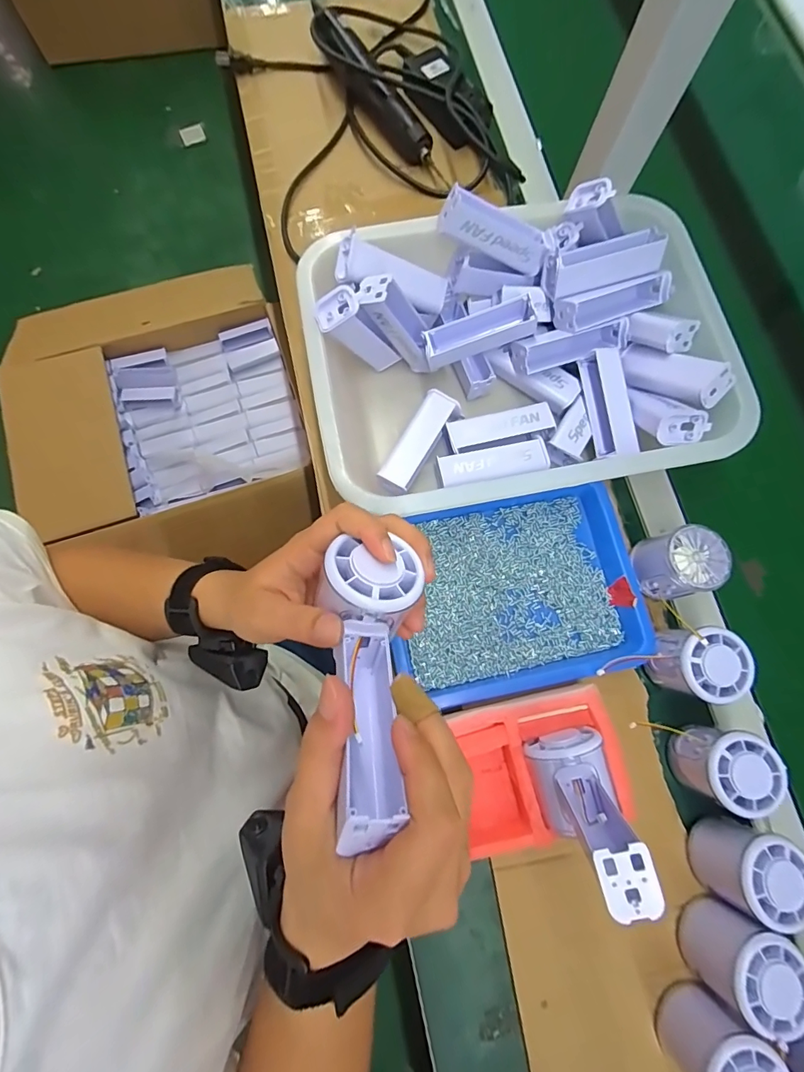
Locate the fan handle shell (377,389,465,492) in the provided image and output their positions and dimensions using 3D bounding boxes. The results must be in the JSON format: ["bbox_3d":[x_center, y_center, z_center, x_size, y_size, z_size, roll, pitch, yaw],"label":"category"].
[{"bbox_3d":[0.015,-0.089,0.427,0.035,0.020,0.103,34,78,6],"label":"fan handle shell"}]

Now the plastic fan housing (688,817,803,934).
[{"bbox_3d":[0.259,0.247,0.336,0.055,0.062,0.058,29,77,4],"label":"plastic fan housing"}]

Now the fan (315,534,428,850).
[{"bbox_3d":[-0.014,0.070,0.230,0.051,0.057,0.144,-3,53,-1],"label":"fan"}]

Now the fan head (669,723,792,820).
[{"bbox_3d":[0.252,0.180,0.354,0.056,0.055,0.053,1,77,-2],"label":"fan head"}]

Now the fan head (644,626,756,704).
[{"bbox_3d":[0.243,0.104,0.371,0.057,0.051,0.054,1,77,-2],"label":"fan head"}]

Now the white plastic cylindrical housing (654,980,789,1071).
[{"bbox_3d":[0.213,0.348,0.302,0.058,0.062,0.053,1,77,-2],"label":"white plastic cylindrical housing"}]

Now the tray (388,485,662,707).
[{"bbox_3d":[0.102,0.045,0.397,0.218,0.030,0.163,-11,78,-5],"label":"tray"}]

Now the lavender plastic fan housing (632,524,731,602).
[{"bbox_3d":[0.241,0.024,0.393,0.057,0.048,0.055,-18,78,-6],"label":"lavender plastic fan housing"}]

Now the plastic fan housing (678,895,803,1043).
[{"bbox_3d":[0.240,0.300,0.316,0.055,0.059,0.057,1,77,-2],"label":"plastic fan housing"}]

